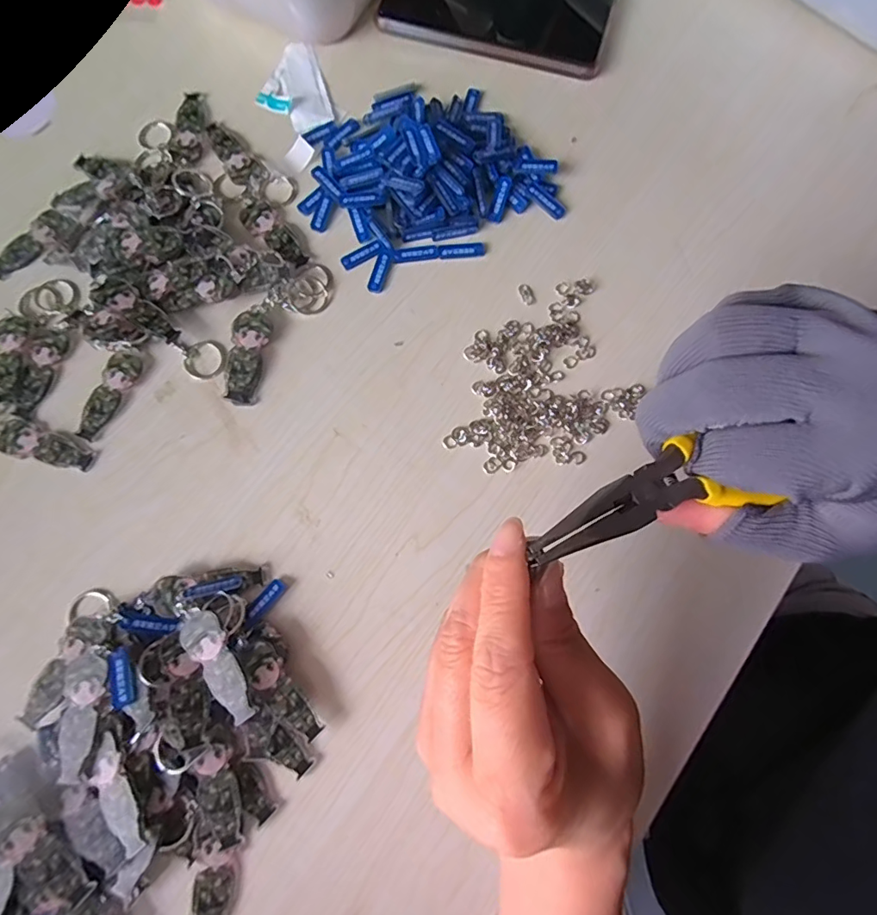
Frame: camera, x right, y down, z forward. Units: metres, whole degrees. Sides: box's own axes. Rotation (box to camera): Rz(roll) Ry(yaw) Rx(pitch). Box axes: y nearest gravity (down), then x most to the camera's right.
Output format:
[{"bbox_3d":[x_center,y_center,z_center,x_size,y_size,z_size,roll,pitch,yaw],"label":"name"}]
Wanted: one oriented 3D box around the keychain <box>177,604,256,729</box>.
[{"bbox_3d":[-0.114,0.104,0.256,0.021,0.010,0.066,-41,80,-8],"label":"keychain"}]

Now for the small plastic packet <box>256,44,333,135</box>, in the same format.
[{"bbox_3d":[-0.107,-0.267,0.355,0.047,0.004,0.077,-17,78,-4],"label":"small plastic packet"}]

